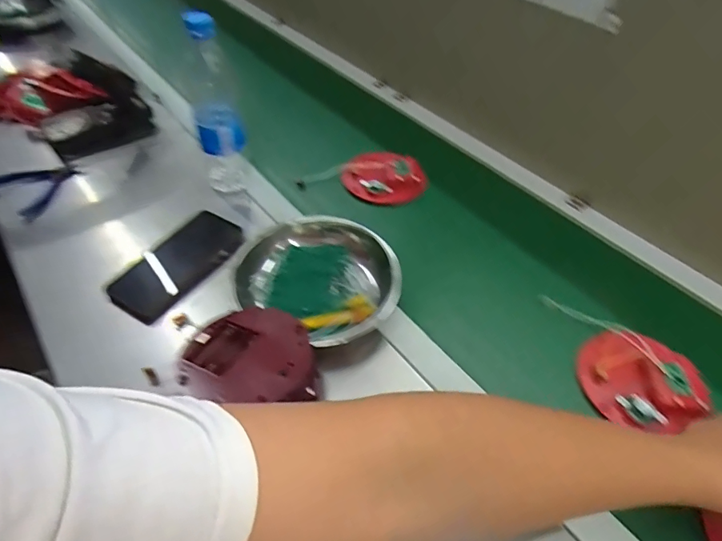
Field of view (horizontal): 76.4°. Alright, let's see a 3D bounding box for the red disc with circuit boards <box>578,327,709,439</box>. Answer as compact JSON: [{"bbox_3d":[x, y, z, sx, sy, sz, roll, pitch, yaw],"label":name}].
[{"bbox_3d":[0.283,0.111,0.462,0.112,0.029,0.103,2,48,-2],"label":"red disc with circuit boards"}]

